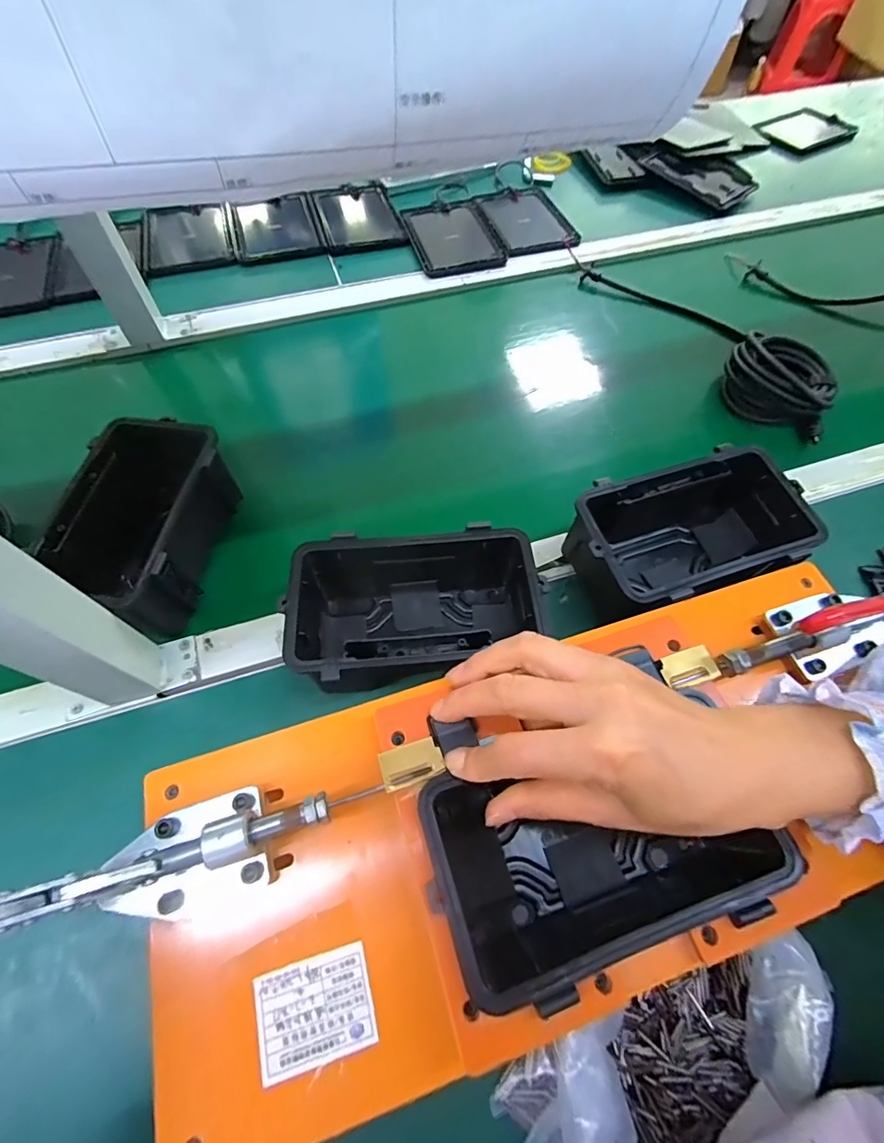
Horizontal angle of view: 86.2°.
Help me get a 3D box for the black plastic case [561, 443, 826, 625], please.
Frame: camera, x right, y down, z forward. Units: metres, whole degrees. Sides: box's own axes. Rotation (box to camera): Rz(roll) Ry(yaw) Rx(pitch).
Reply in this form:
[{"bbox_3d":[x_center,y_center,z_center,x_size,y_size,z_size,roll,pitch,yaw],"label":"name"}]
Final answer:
[{"bbox_3d":[0.197,-0.026,0.402,0.176,0.089,0.121,-16,63,-9],"label":"black plastic case"}]

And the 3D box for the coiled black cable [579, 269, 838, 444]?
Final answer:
[{"bbox_3d":[0.324,-0.285,0.567,0.101,0.062,0.335,-31,66,-16],"label":"coiled black cable"}]

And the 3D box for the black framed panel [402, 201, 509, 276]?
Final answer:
[{"bbox_3d":[0.015,-0.485,0.683,0.122,0.014,0.169,-14,63,-7],"label":"black framed panel"}]

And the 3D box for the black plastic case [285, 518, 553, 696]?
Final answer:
[{"bbox_3d":[-0.019,0.029,0.365,0.181,0.081,0.117,-10,62,-6],"label":"black plastic case"}]

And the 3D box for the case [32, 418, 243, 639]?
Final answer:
[{"bbox_3d":[-0.247,-0.037,0.399,0.103,0.084,0.167,5,62,2],"label":"case"}]

